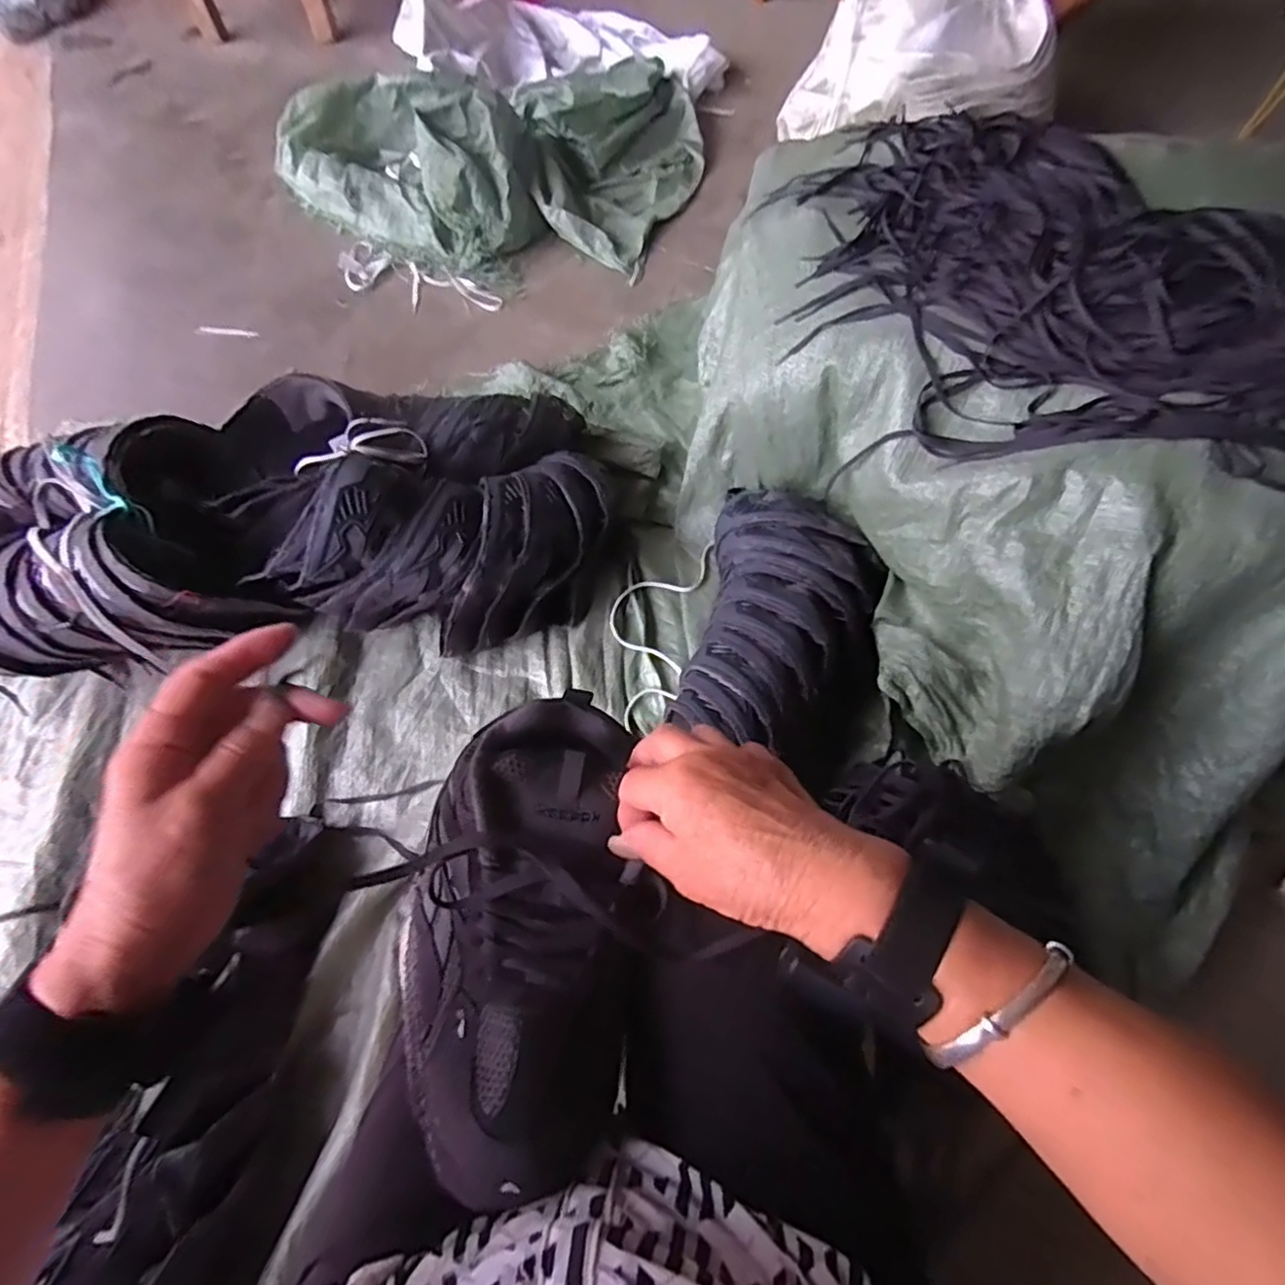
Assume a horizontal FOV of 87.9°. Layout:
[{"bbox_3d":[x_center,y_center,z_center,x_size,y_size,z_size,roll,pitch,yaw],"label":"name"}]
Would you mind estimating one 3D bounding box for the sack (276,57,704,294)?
[{"bbox_3d":[-0.255,-0.901,1.205,0.756,0.181,0.552,-18,67,-6],"label":"sack"}]

